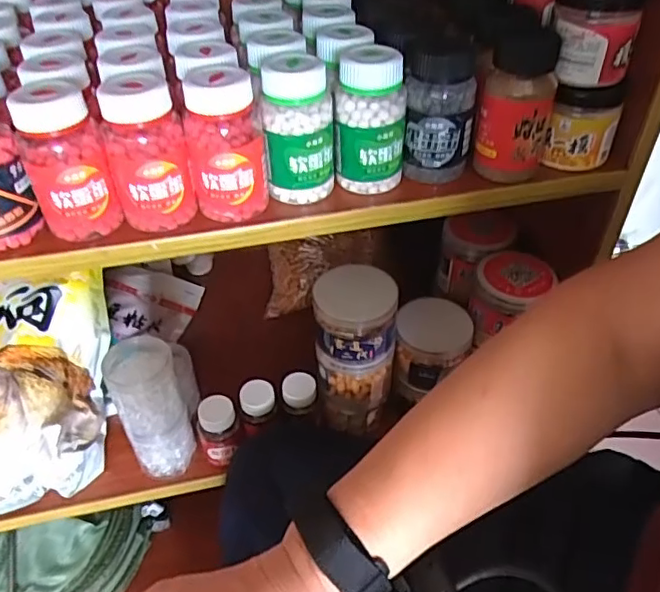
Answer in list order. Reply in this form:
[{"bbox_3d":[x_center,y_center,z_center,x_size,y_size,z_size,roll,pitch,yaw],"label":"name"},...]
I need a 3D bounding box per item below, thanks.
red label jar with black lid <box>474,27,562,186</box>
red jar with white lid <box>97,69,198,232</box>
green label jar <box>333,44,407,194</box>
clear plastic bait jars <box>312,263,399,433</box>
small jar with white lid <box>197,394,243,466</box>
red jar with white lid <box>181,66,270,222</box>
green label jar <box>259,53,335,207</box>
[{"bbox_3d":[0.145,-0.150,0.447,0.050,0.105,0.062,13,44,15],"label":"red label jar with black lid"},{"bbox_3d":[-0.131,-0.102,0.410,0.051,0.099,0.052,-1,42,0],"label":"red jar with white lid"},{"bbox_3d":[0.030,-0.130,0.439,0.052,0.098,0.041,2,42,4],"label":"green label jar"},{"bbox_3d":[0.026,0.062,0.615,0.078,0.185,0.072,2,42,3],"label":"clear plastic bait jars"},{"bbox_3d":[-0.118,0.146,0.619,0.041,0.075,0.039,-1,42,0],"label":"small jar with white lid"},{"bbox_3d":[-0.076,-0.110,0.418,0.054,0.097,0.051,-8,43,-7],"label":"red jar with white lid"},{"bbox_3d":[-0.023,-0.123,0.431,0.050,0.098,0.044,-4,42,-4],"label":"green label jar"}]

